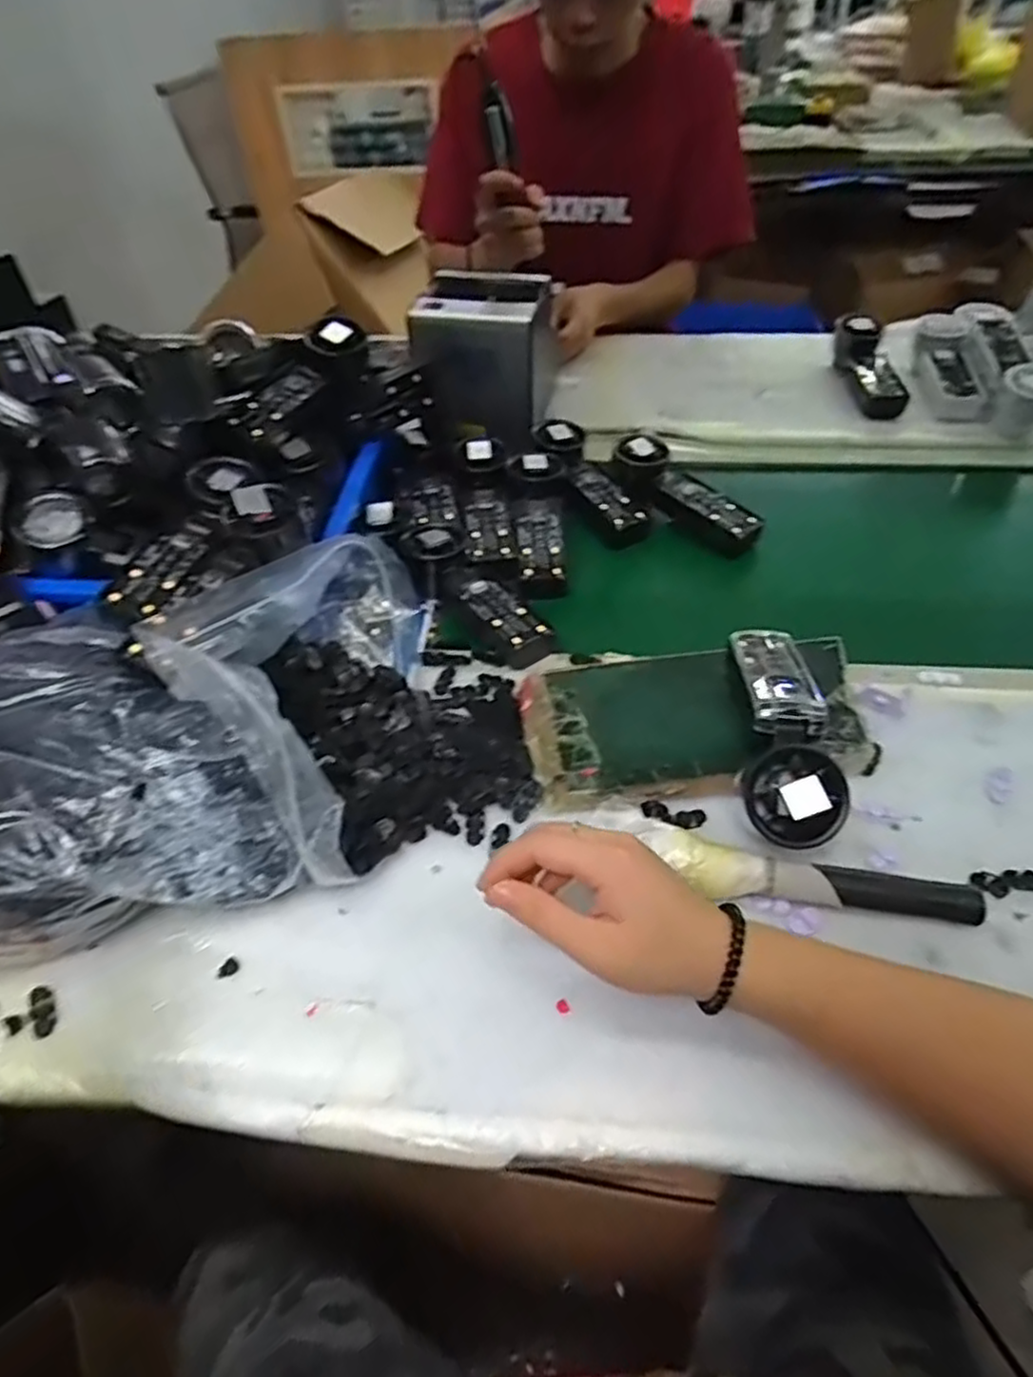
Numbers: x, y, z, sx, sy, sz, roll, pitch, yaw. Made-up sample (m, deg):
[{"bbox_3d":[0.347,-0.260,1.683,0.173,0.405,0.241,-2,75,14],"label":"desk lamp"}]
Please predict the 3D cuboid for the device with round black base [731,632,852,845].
[{"bbox_3d":[0.164,0.026,0.459,0.057,0.064,0.167,3,45,6],"label":"device with round black base"}]

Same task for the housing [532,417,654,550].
[{"bbox_3d":[0.069,-0.209,0.716,0.060,0.032,0.162,-22,67,-19],"label":"housing"}]

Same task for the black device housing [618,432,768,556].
[{"bbox_3d":[0.161,-0.188,0.699,0.045,0.033,0.158,-34,69,-27],"label":"black device housing"}]

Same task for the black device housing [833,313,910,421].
[{"bbox_3d":[0.408,-0.370,0.844,0.050,0.046,0.166,1,58,2],"label":"black device housing"}]

